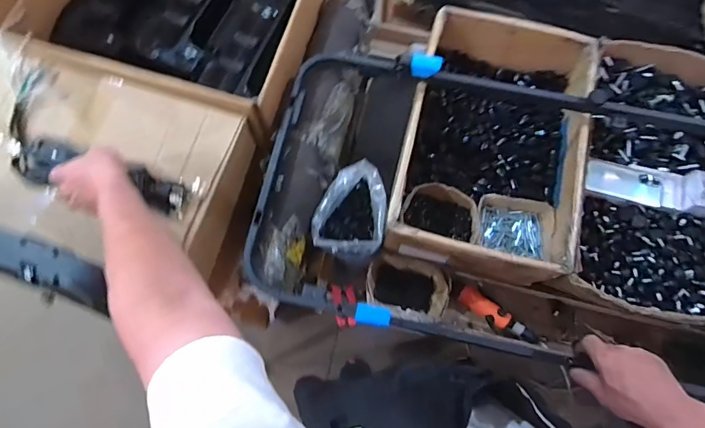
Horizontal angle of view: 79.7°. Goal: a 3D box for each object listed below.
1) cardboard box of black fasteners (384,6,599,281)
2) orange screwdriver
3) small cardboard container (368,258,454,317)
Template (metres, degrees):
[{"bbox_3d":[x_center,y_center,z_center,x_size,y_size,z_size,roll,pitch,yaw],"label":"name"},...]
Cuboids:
[{"bbox_3d":[0.286,-0.145,0.897,0.353,0.149,0.526,11,74,3],"label":"cardboard box of black fasteners"},{"bbox_3d":[0.312,0.224,0.910,0.194,0.037,0.049,37,77,10],"label":"orange screwdriver"},{"bbox_3d":[0.114,0.167,0.922,0.174,0.148,0.122,11,74,3],"label":"small cardboard container"}]

